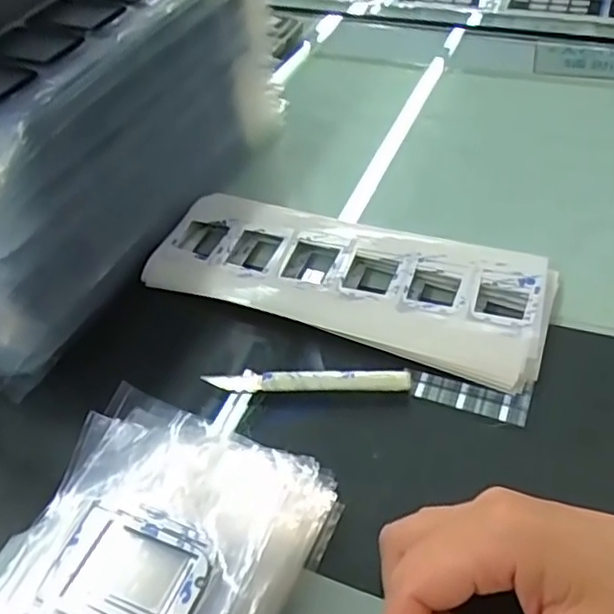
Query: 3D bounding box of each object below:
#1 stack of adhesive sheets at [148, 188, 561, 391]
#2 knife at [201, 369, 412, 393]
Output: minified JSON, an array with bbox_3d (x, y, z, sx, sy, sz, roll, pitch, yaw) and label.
[{"bbox_3d":[0.022,-0.021,0.399,0.237,0.011,0.093,14,49,20],"label":"stack of adhesive sheets"},{"bbox_3d":[0.000,0.039,0.349,0.107,0.006,0.011,-1,46,6],"label":"knife"}]

